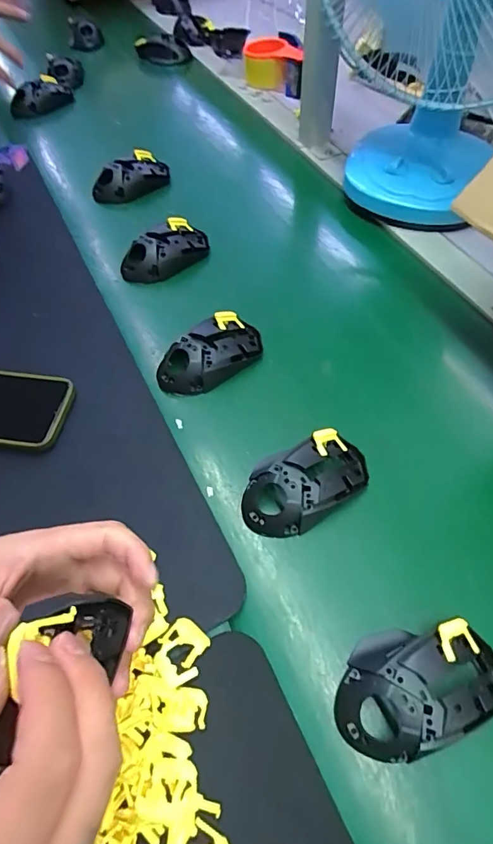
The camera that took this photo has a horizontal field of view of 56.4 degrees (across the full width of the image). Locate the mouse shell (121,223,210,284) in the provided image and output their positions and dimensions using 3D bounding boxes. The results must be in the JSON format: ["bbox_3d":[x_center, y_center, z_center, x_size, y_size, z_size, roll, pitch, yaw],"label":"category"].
[{"bbox_3d":[-0.099,-0.210,0.569,0.115,0.038,0.058,-34,65,-20],"label":"mouse shell"}]

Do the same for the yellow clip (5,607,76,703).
[{"bbox_3d":[-0.084,0.087,0.182,0.014,0.008,0.036,31,64,20],"label":"yellow clip"}]

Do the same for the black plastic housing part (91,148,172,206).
[{"bbox_3d":[-0.165,-0.347,0.656,0.060,0.038,0.111,40,66,21],"label":"black plastic housing part"}]

